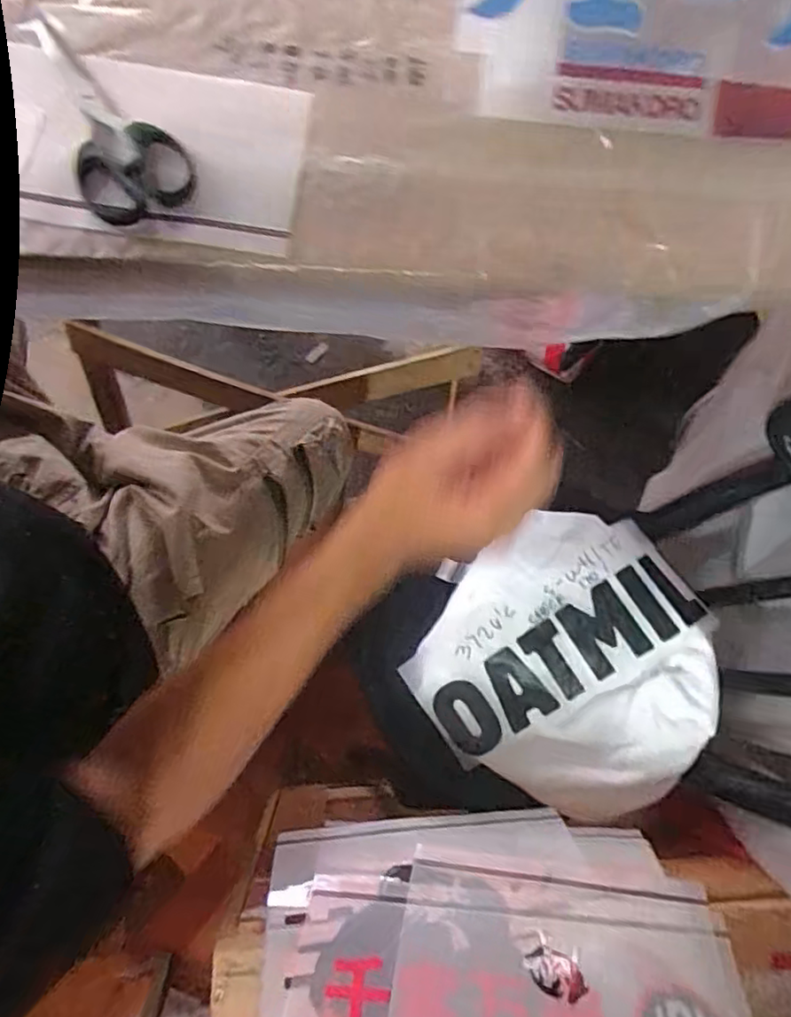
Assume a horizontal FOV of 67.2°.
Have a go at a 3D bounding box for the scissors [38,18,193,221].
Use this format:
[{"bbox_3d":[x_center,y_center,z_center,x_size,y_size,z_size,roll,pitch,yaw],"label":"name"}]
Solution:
[{"bbox_3d":[-0.189,-0.261,0.389,0.069,0.014,0.168,-26,81,-9],"label":"scissors"}]

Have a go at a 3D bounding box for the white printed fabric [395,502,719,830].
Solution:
[{"bbox_3d":[0.189,0.155,0.634,0.282,0.049,0.291,31,77,3],"label":"white printed fabric"}]

